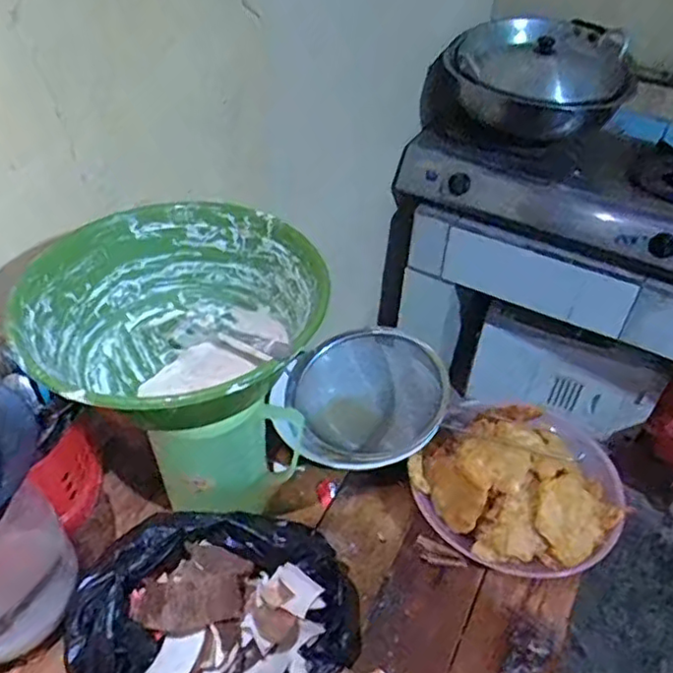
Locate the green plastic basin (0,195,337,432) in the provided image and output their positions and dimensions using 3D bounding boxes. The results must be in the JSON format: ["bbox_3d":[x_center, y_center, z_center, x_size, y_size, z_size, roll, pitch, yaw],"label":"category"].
[{"bbox_3d":[-0.136,-0.010,0.542,0.219,0.086,0.238,2,42,-2],"label":"green plastic basin"}]

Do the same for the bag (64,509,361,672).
[{"bbox_3d":[-0.099,0.237,0.558,0.208,0.089,0.235,25,47,22],"label":"bag"}]

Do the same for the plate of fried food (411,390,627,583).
[{"bbox_3d":[0.190,0.140,0.671,0.204,0.077,0.192,2,42,-2],"label":"plate of fried food"}]

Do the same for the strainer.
[{"bbox_3d":[0.036,0.075,0.730,0.197,0.066,0.158,-24,49,-27],"label":"strainer"}]

